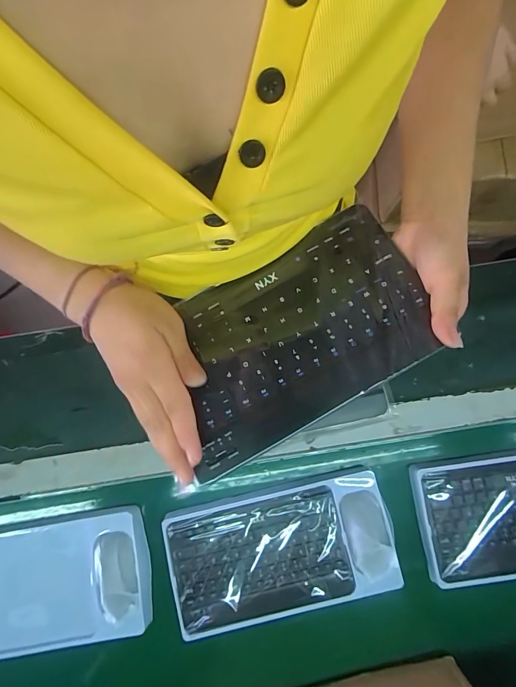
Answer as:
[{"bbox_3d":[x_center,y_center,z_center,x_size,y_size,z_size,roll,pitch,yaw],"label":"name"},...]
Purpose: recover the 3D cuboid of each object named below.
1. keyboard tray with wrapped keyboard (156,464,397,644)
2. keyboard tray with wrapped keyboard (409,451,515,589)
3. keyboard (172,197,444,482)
[{"bbox_3d":[0.032,0.296,0.524,0.314,0.023,0.165,-12,76,-2],"label":"keyboard tray with wrapped keyboard"},{"bbox_3d":[0.402,0.242,0.528,0.325,0.016,0.164,-7,76,0],"label":"keyboard tray with wrapped keyboard"},{"bbox_3d":[0.030,-0.010,0.310,0.220,0.015,0.143,-29,77,-6],"label":"keyboard"}]

